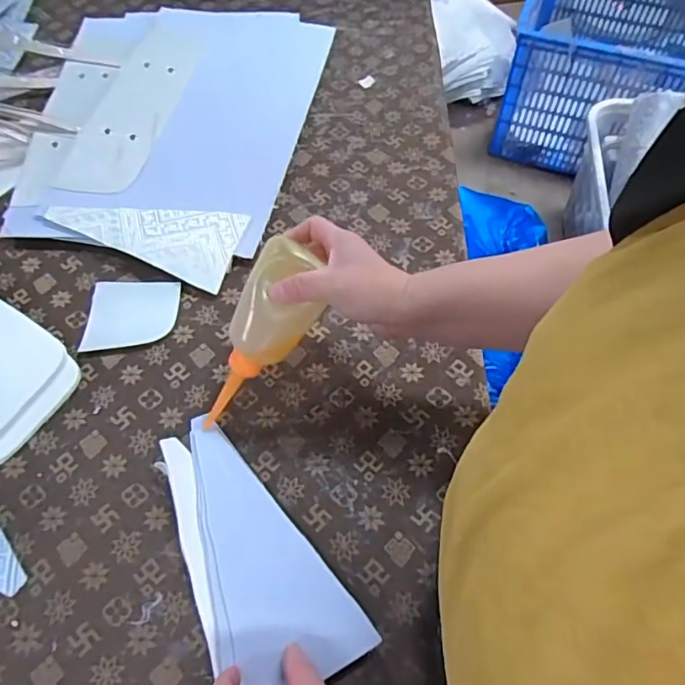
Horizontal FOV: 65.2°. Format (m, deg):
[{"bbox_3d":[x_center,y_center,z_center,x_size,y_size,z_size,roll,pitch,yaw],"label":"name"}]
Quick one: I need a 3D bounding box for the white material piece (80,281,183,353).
[{"bbox_3d":[-0.225,-0.029,0.573,0.095,0.007,0.082,-1,64,1],"label":"white material piece"}]

